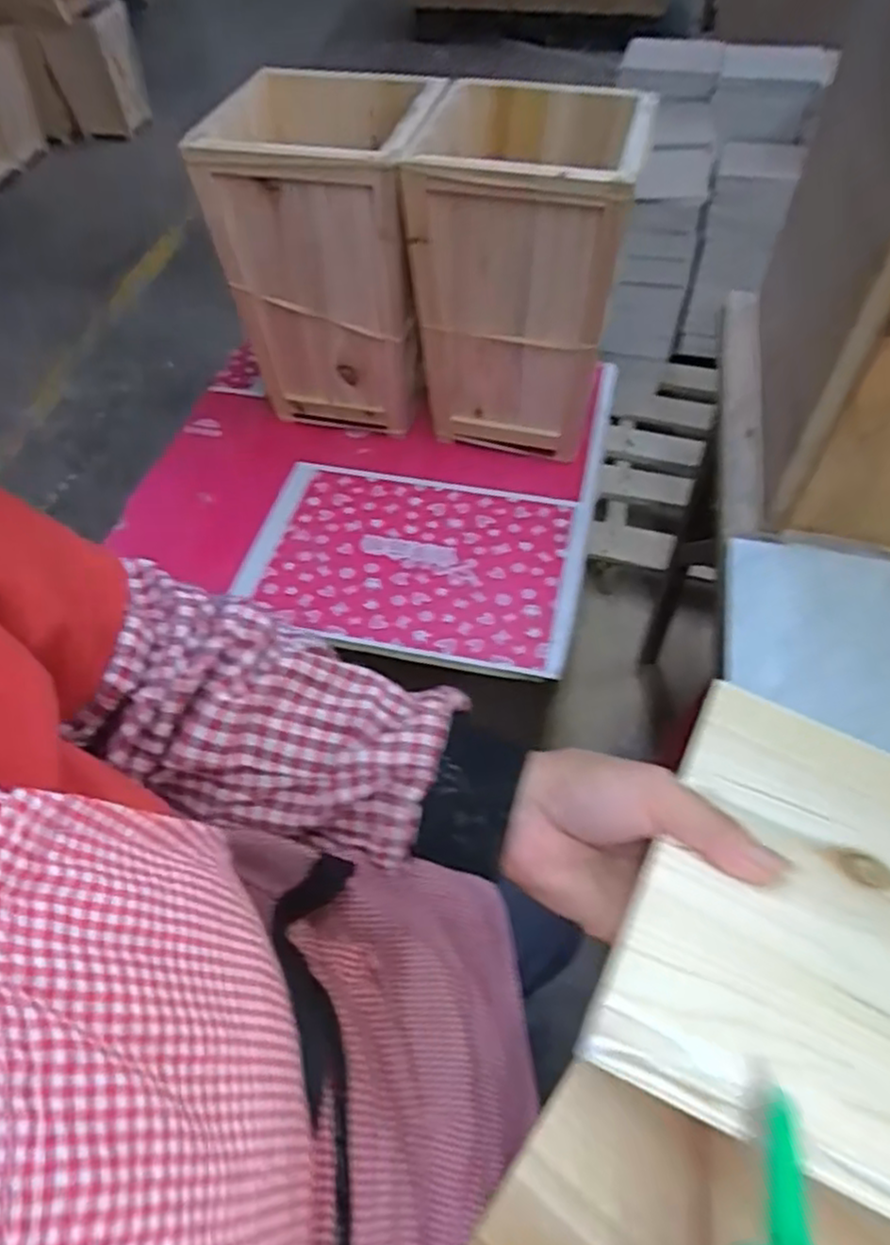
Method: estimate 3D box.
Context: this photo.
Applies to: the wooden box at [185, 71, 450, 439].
[{"bbox_3d":[-0.143,-0.451,0.977,0.247,0.388,0.217,7,52,8],"label":"wooden box"}]

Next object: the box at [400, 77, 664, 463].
[{"bbox_3d":[0.103,-0.429,0.955,0.232,0.387,0.267,11,53,11],"label":"box"}]

